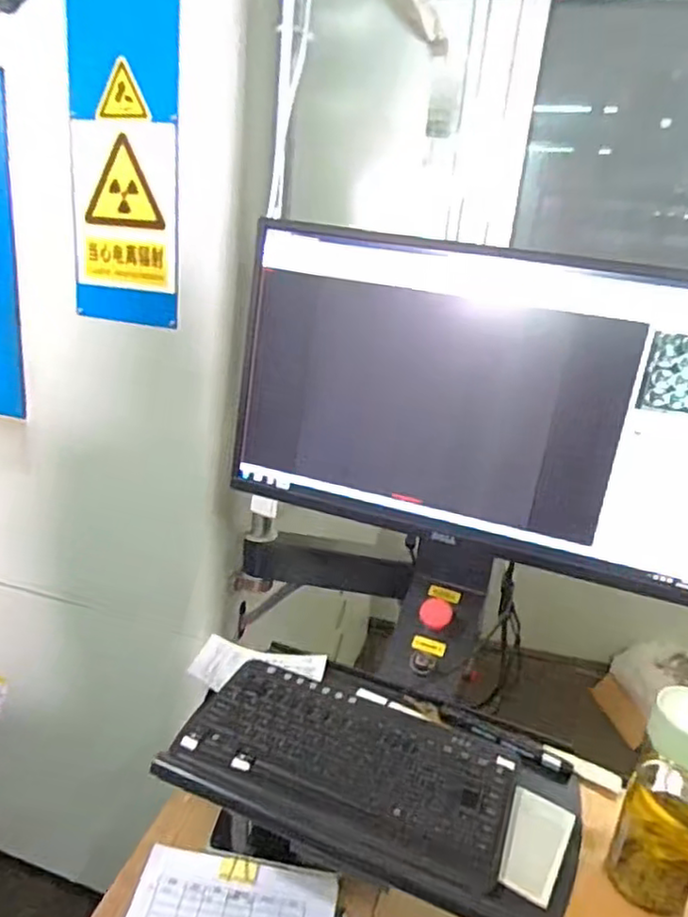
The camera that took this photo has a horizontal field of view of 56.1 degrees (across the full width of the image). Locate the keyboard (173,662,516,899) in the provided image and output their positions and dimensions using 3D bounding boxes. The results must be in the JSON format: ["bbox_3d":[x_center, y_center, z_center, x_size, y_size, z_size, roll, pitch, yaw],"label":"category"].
[{"bbox_3d":[0.004,0.295,0.645,0.315,0.022,0.157,12,20,18],"label":"keyboard"}]

